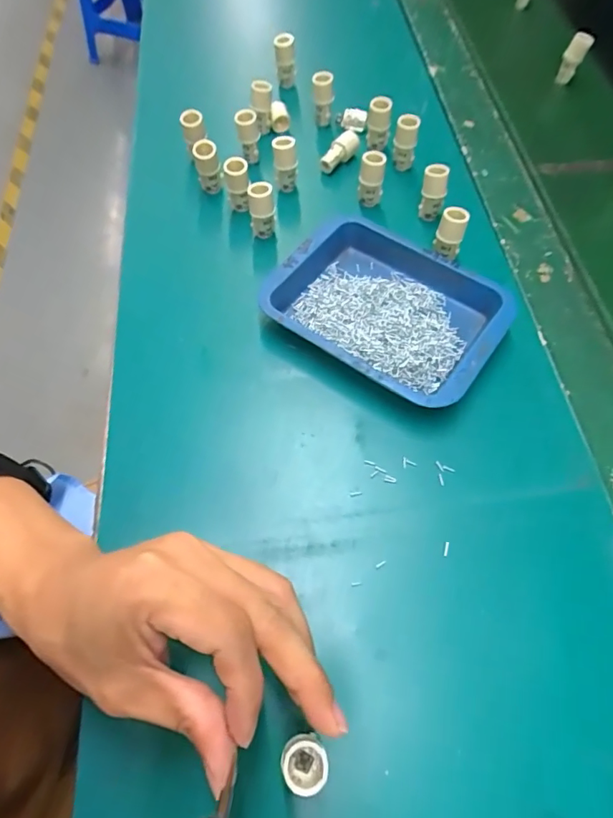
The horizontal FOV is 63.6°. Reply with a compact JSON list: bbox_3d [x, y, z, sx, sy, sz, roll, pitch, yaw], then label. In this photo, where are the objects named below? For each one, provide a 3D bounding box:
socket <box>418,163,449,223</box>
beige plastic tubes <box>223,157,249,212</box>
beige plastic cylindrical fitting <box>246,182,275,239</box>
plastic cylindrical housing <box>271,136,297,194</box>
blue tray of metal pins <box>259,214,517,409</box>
[{"bbox_3d":[0.103,-0.178,0.406,0.020,0.043,0.018,15,64,6],"label":"socket"},{"bbox_3d":[-0.057,-0.186,0.407,0.018,0.037,0.021,-12,64,-7],"label":"beige plastic tubes"},{"bbox_3d":[-0.036,-0.158,0.399,0.020,0.053,0.016,-3,63,-3],"label":"beige plastic cylindrical fitting"},{"bbox_3d":[-0.018,-0.209,0.421,0.019,0.040,0.017,-5,63,-4],"label":"plastic cylindrical housing"},{"bbox_3d":[0.054,-0.072,0.354,0.158,0.025,0.116,33,67,15],"label":"blue tray of metal pins"}]

